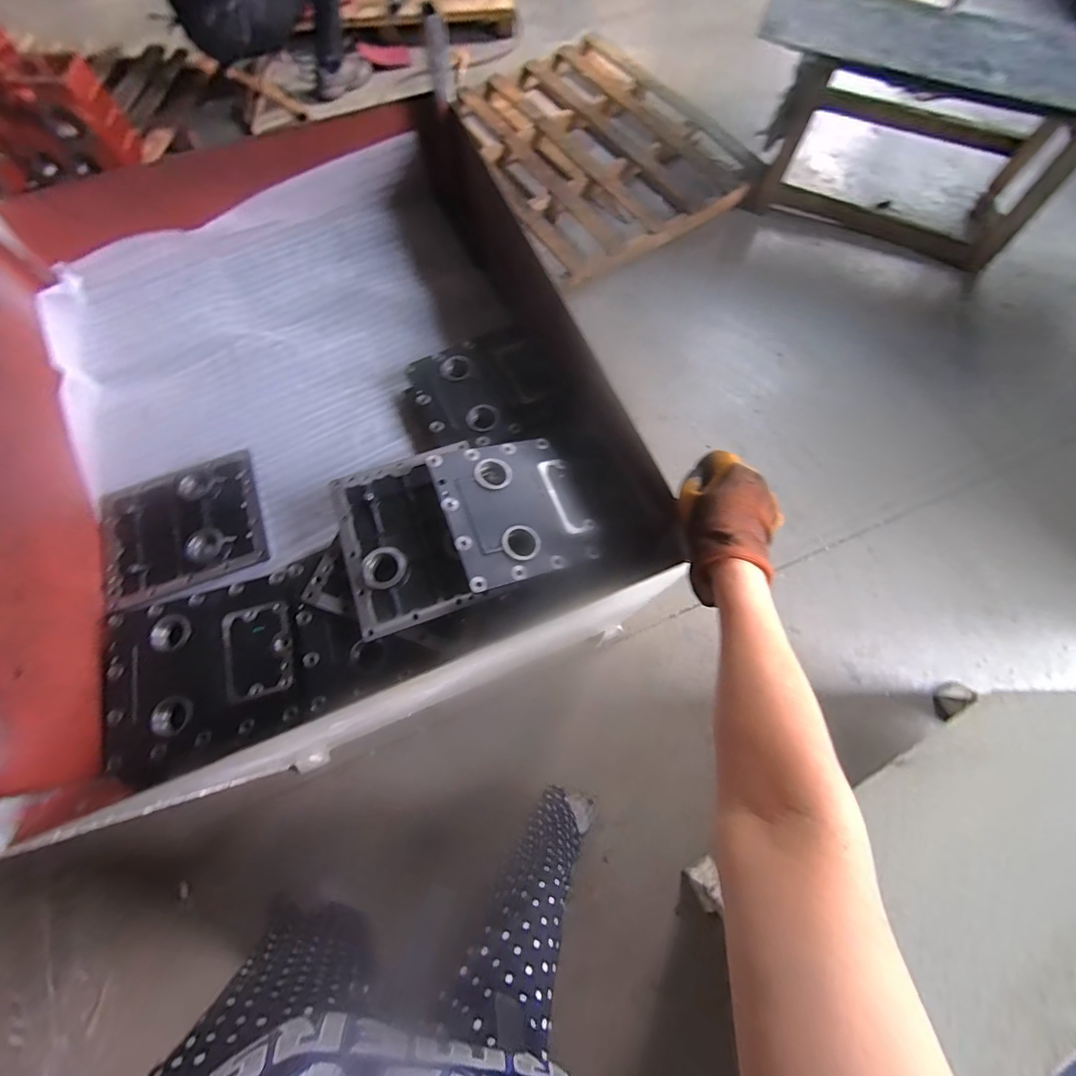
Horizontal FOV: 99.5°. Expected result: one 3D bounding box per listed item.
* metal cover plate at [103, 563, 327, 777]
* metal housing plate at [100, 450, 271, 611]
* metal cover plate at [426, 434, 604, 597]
[{"bbox_3d":[-0.445,0.169,0.628,0.280,0.020,0.221,-17,73,-4],"label":"metal cover plate"},{"bbox_3d":[-0.572,-0.020,0.736,0.234,0.028,0.209,-22,74,-3],"label":"metal housing plate"},{"bbox_3d":[-0.033,-0.046,0.649,0.196,0.012,0.214,-14,70,-23],"label":"metal cover plate"}]

